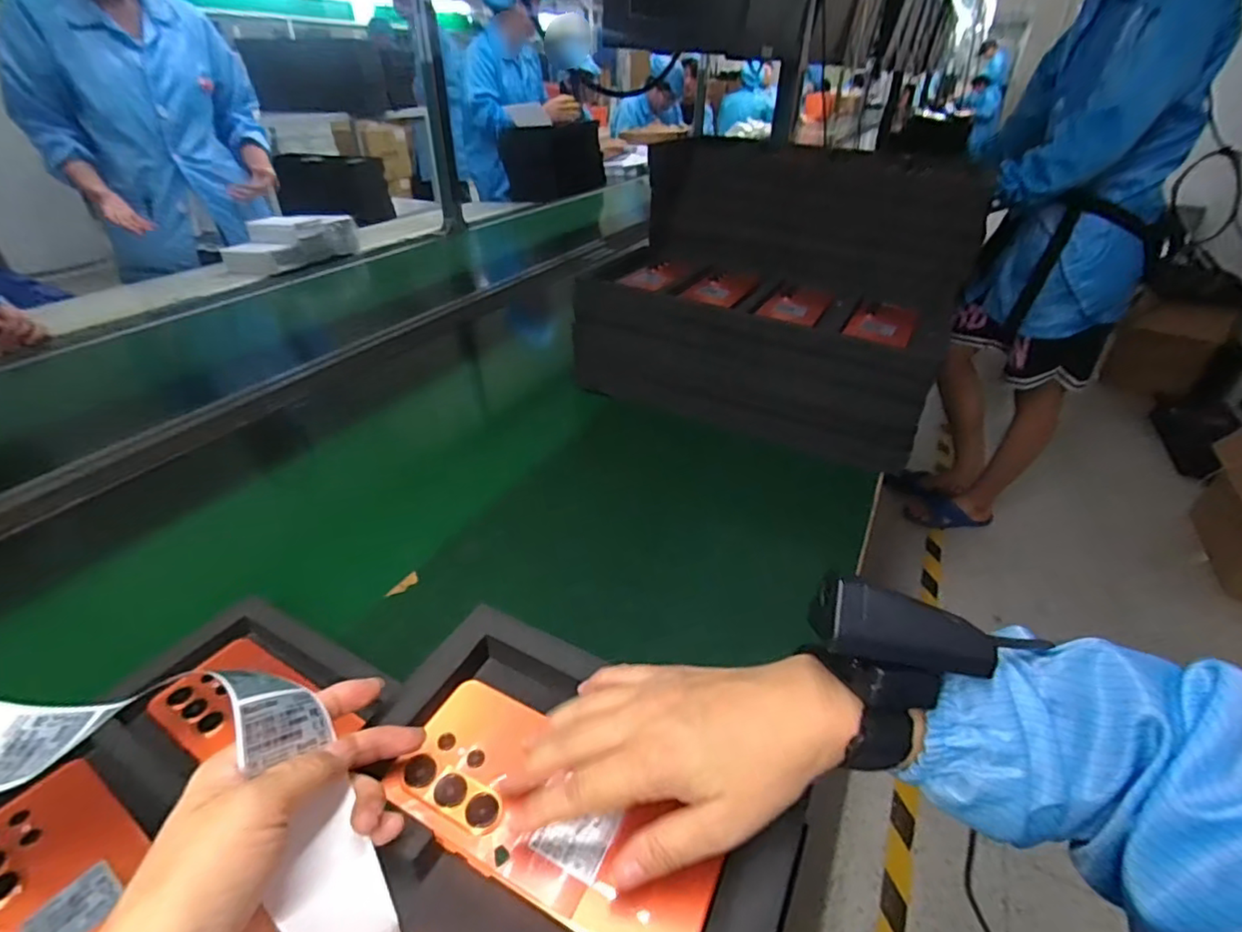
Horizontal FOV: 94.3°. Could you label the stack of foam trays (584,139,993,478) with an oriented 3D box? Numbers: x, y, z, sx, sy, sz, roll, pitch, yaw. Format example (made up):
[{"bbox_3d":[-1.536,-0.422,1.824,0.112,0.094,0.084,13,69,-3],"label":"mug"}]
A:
[{"bbox_3d":[0.226,-0.257,0.856,0.472,0.330,0.330,20,39,25],"label":"stack of foam trays"}]

